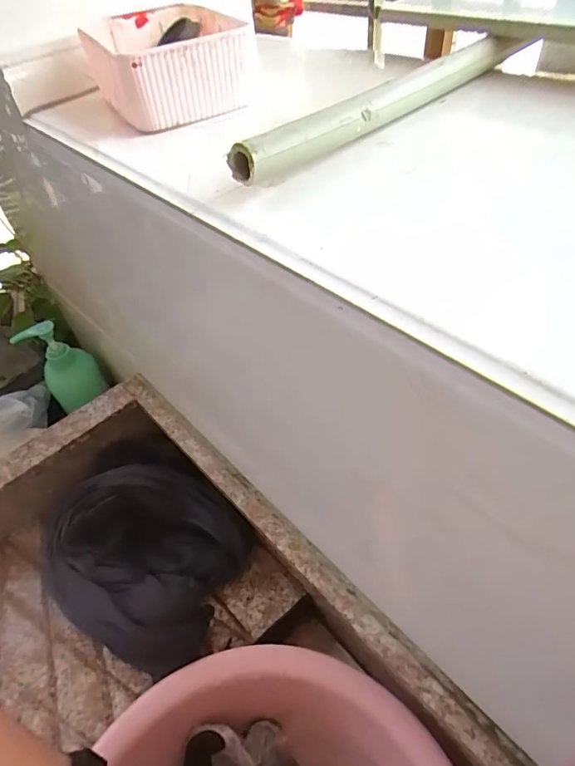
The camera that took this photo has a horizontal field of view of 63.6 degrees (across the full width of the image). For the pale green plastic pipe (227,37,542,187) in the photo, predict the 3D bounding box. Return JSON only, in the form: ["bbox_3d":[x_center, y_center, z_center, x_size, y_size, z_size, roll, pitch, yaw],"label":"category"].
[{"bbox_3d":[0.068,-0.168,0.272,0.243,0.020,0.018,-36,54,-23],"label":"pale green plastic pipe"}]

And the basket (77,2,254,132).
[{"bbox_3d":[-0.090,-0.238,0.345,0.104,0.046,0.139,-24,50,-15],"label":"basket"}]

